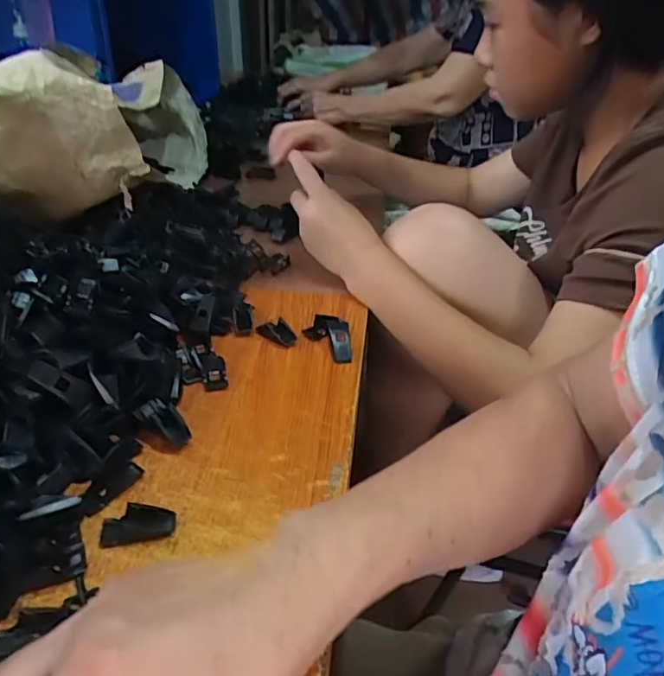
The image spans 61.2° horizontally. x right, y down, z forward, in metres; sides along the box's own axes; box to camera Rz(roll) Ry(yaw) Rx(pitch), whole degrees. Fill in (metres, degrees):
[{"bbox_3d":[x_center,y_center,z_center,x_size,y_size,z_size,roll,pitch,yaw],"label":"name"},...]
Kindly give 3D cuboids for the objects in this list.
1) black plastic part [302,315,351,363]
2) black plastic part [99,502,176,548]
[{"bbox_3d":[-0.004,-0.002,0.508,0.040,0.013,0.068,-1,33,-6],"label":"black plastic part"},{"bbox_3d":[-0.114,0.109,0.329,0.041,0.012,0.020,-4,33,-9],"label":"black plastic part"}]

